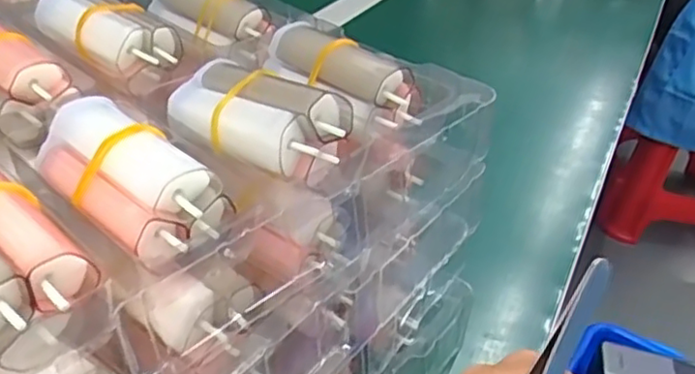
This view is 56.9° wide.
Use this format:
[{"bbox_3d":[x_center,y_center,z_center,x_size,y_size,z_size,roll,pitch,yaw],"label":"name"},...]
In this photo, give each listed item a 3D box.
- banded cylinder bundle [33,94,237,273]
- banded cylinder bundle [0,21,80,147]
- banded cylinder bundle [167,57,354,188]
[{"bbox_3d":[-0.071,-0.004,0.203,0.065,0.026,0.032,26,40,26],"label":"banded cylinder bundle"},{"bbox_3d":[-0.138,-0.044,0.253,0.067,0.027,0.031,27,37,28],"label":"banded cylinder bundle"},{"bbox_3d":[-0.034,-0.027,0.225,0.070,0.026,0.027,31,43,31],"label":"banded cylinder bundle"}]

